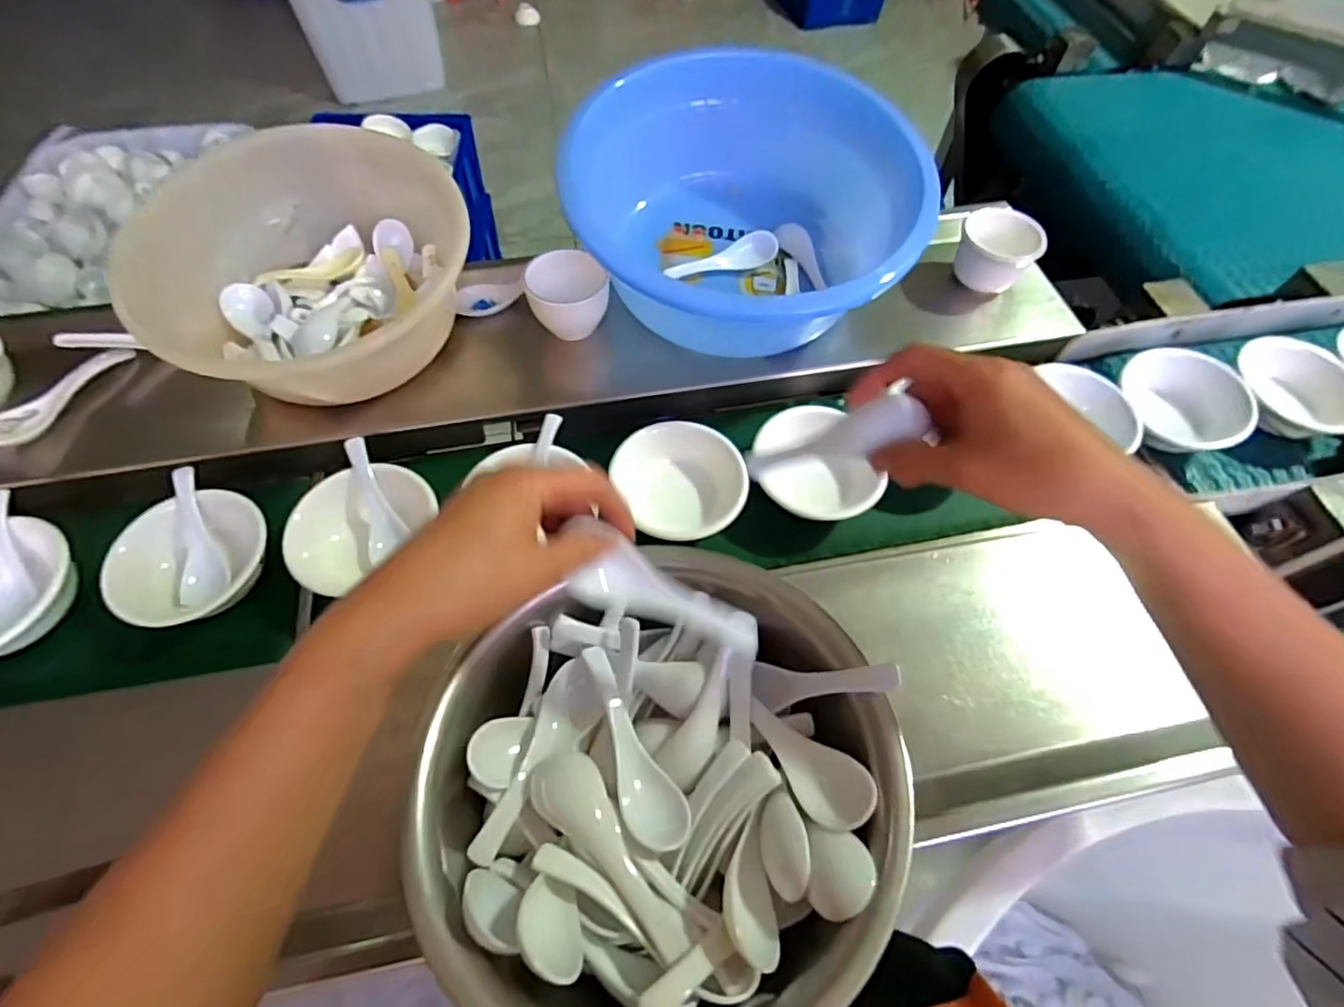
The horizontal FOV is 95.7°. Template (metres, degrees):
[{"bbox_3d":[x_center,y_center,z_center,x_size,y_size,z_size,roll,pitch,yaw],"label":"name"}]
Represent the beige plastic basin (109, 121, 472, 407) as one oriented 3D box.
[{"bbox_3d":[-0.310,-0.206,0.532,0.258,0.112,0.218,-8,59,-9],"label":"beige plastic basin"}]

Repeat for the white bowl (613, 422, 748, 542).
[{"bbox_3d":[0.005,-0.010,0.529,0.113,0.073,0.090,3,58,-3],"label":"white bowl"}]

